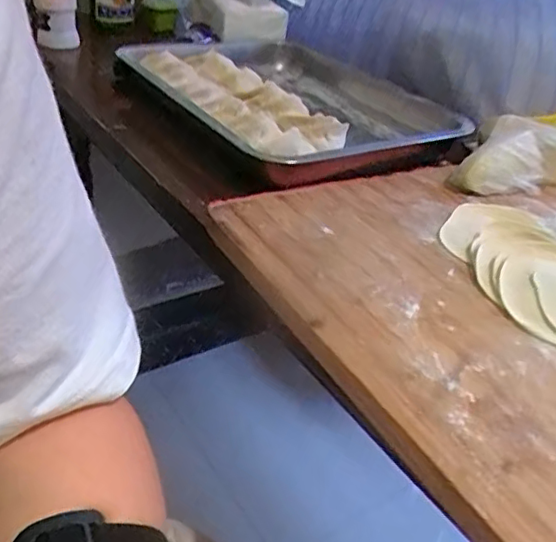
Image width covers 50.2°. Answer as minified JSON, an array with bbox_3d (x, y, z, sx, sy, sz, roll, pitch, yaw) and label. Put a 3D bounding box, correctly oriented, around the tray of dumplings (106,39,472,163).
[{"bbox_3d":[-0.003,-0.207,0.700,0.297,0.050,0.422,-15,40,-29],"label":"tray of dumplings"}]

